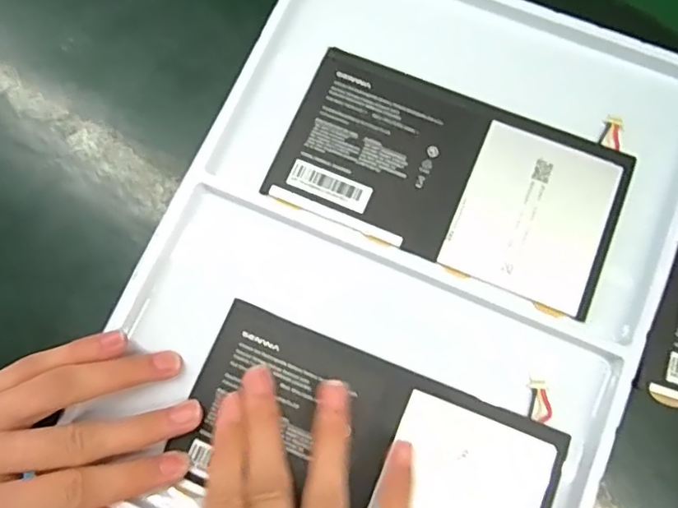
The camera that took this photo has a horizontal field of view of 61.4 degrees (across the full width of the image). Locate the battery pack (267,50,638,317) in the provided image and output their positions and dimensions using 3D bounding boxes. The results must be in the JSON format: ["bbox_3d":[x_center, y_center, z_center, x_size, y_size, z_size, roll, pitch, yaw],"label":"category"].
[{"bbox_3d":[0.056,-0.040,0.295,0.171,0.006,0.094,23,75,5],"label":"battery pack"}]

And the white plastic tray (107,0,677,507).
[{"bbox_3d":[0.033,0.005,0.283,0.229,0.021,0.308,22,75,5],"label":"white plastic tray"}]

